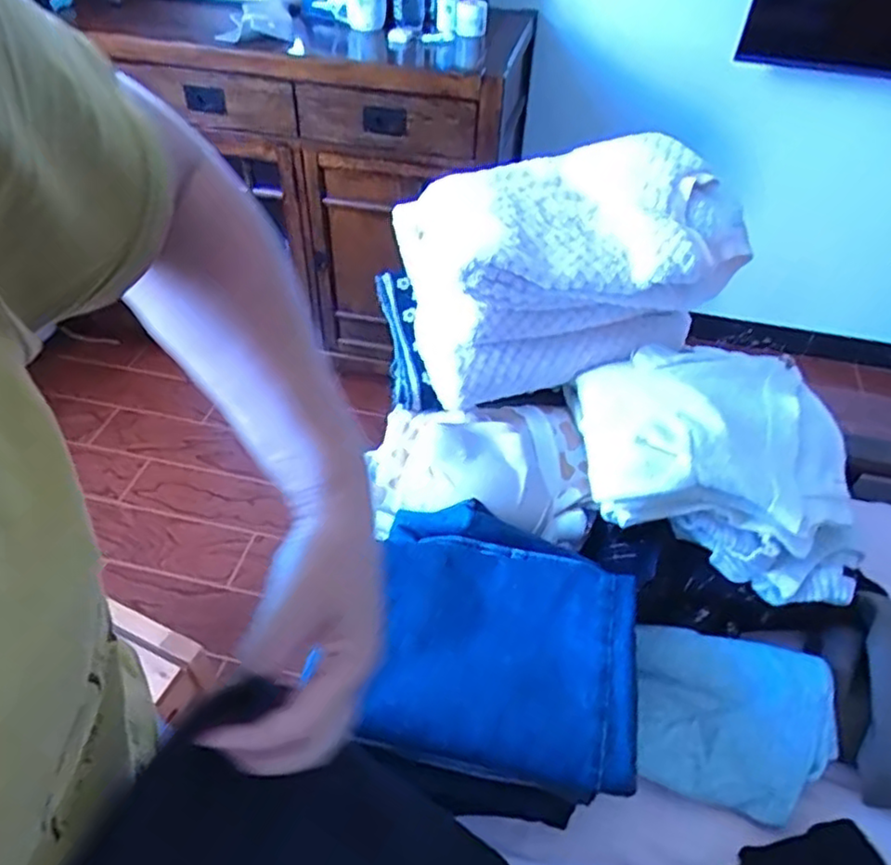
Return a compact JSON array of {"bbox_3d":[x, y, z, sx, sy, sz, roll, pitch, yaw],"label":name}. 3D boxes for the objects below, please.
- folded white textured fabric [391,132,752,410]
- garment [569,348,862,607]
[{"bbox_3d":[0.125,-0.177,0.730,0.318,0.199,0.209,-4,46,-6],"label":"folded white textured fabric"},{"bbox_3d":[0.271,0.027,0.685,0.252,0.131,0.223,4,46,1],"label":"garment"}]

